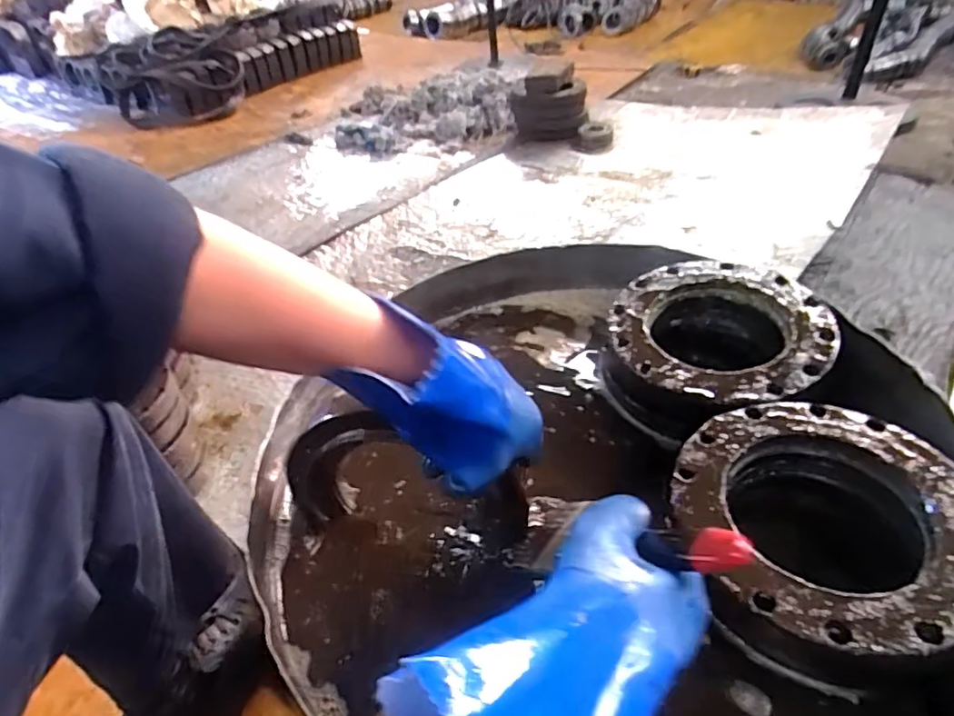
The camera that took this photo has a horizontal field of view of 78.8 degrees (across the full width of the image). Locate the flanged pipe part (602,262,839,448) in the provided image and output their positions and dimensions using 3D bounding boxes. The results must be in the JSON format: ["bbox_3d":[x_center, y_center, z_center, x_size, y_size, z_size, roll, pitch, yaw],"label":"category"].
[{"bbox_3d":[0.232,0.000,0.586,0.203,0.097,0.199,12,45,19],"label":"flanged pipe part"}]

